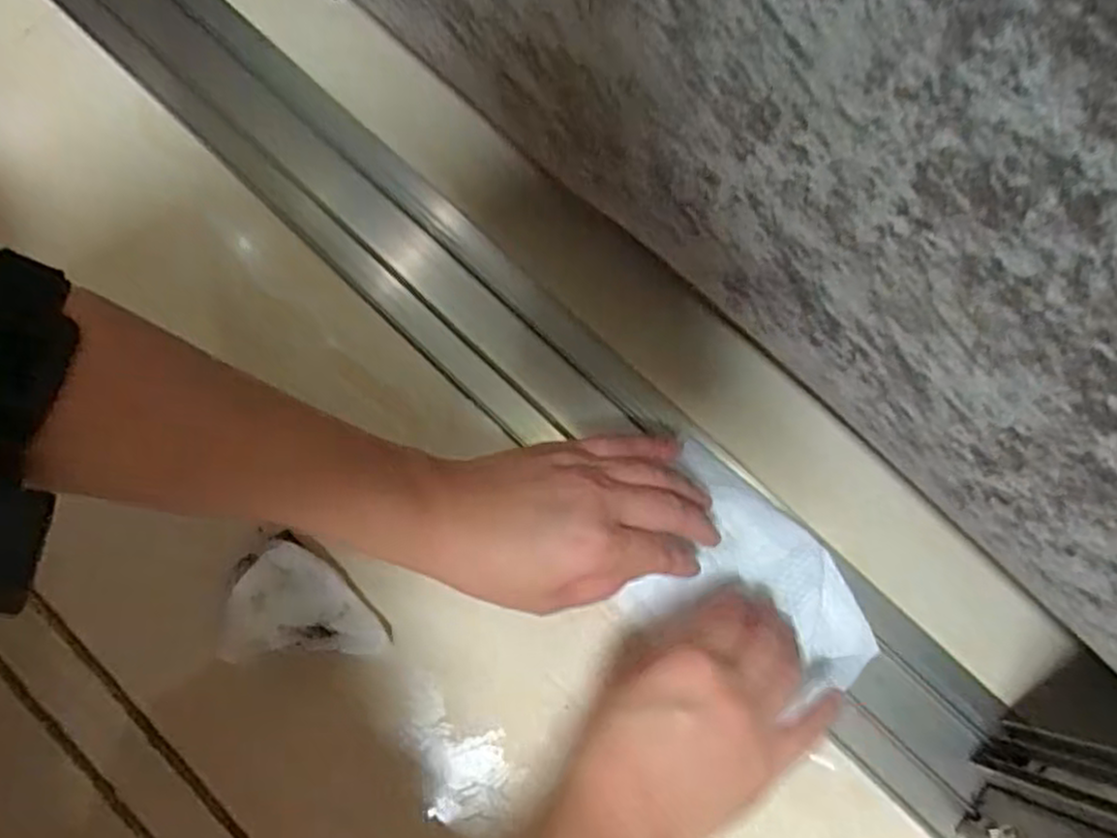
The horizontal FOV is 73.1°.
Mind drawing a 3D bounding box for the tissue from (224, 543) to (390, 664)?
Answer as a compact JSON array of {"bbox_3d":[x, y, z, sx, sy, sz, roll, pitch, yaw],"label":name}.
[{"bbox_3d":[-0.129,0.093,0.385,0.077,0.024,0.054,-3,78,-1],"label":"tissue"}]

